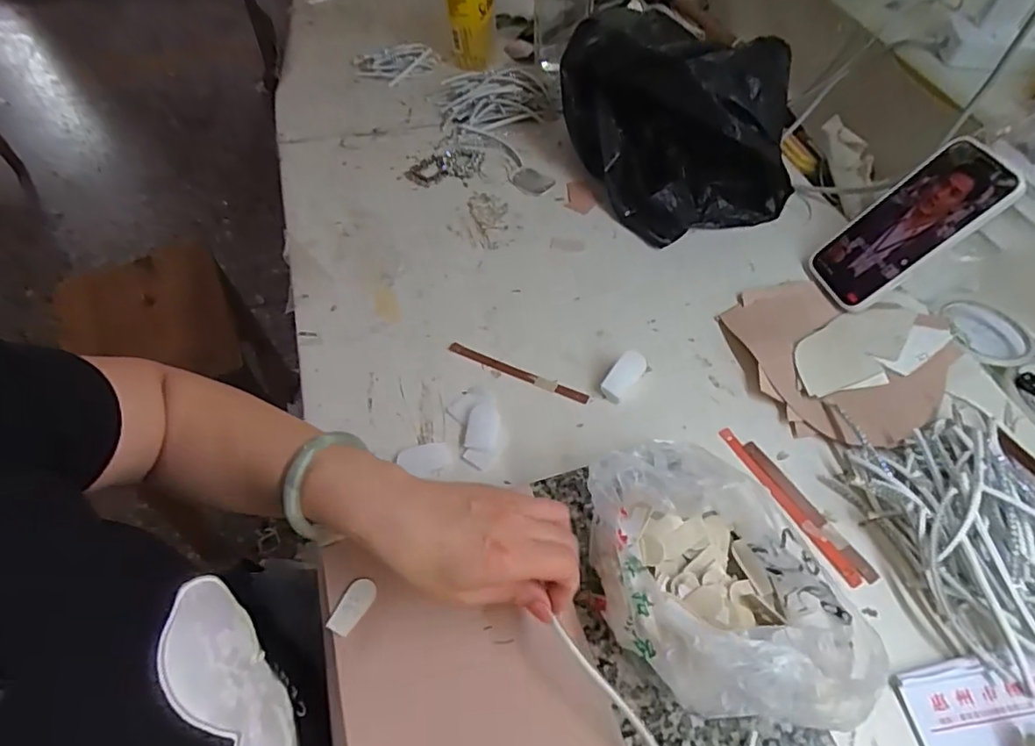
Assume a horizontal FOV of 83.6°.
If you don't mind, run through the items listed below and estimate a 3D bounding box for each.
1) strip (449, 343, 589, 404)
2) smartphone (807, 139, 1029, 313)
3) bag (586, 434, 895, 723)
[{"bbox_3d":[0.000,0.000,0.534,0.138,0.006,0.010,21,57,14],"label":"strip"},{"bbox_3d":[0.363,-0.138,0.545,0.014,0.168,0.083,20,42,-36],"label":"smartphone"},{"bbox_3d":[0.125,0.123,0.370,0.146,0.059,0.179,-4,54,-3],"label":"bag"}]

